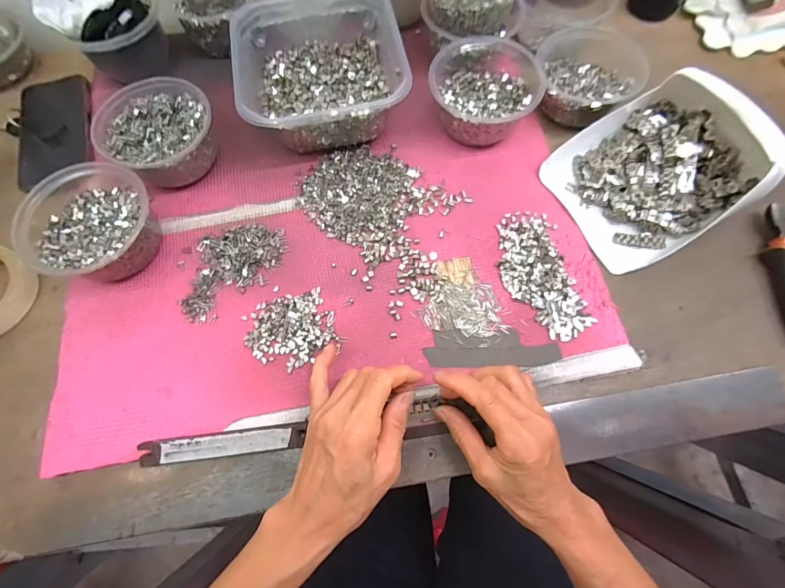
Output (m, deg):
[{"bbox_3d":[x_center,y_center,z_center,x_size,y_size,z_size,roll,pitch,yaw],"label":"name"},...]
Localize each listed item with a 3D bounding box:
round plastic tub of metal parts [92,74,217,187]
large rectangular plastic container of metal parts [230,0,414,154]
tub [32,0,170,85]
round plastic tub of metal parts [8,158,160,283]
[{"bbox_3d":[-0.245,-0.170,0.416,0.108,0.057,0.112,0,71,1],"label":"round plastic tub of metal parts"},{"bbox_3d":[-0.077,-0.241,0.427,0.167,0.073,0.154,-12,71,-3],"label":"large rectangular plastic container of metal parts"},{"bbox_3d":[-0.324,-0.303,0.456,0.099,0.080,0.103,0,71,1],"label":"tub"},{"bbox_3d":[-0.284,-0.065,0.377,0.110,0.055,0.113,0,71,1],"label":"round plastic tub of metal parts"}]

